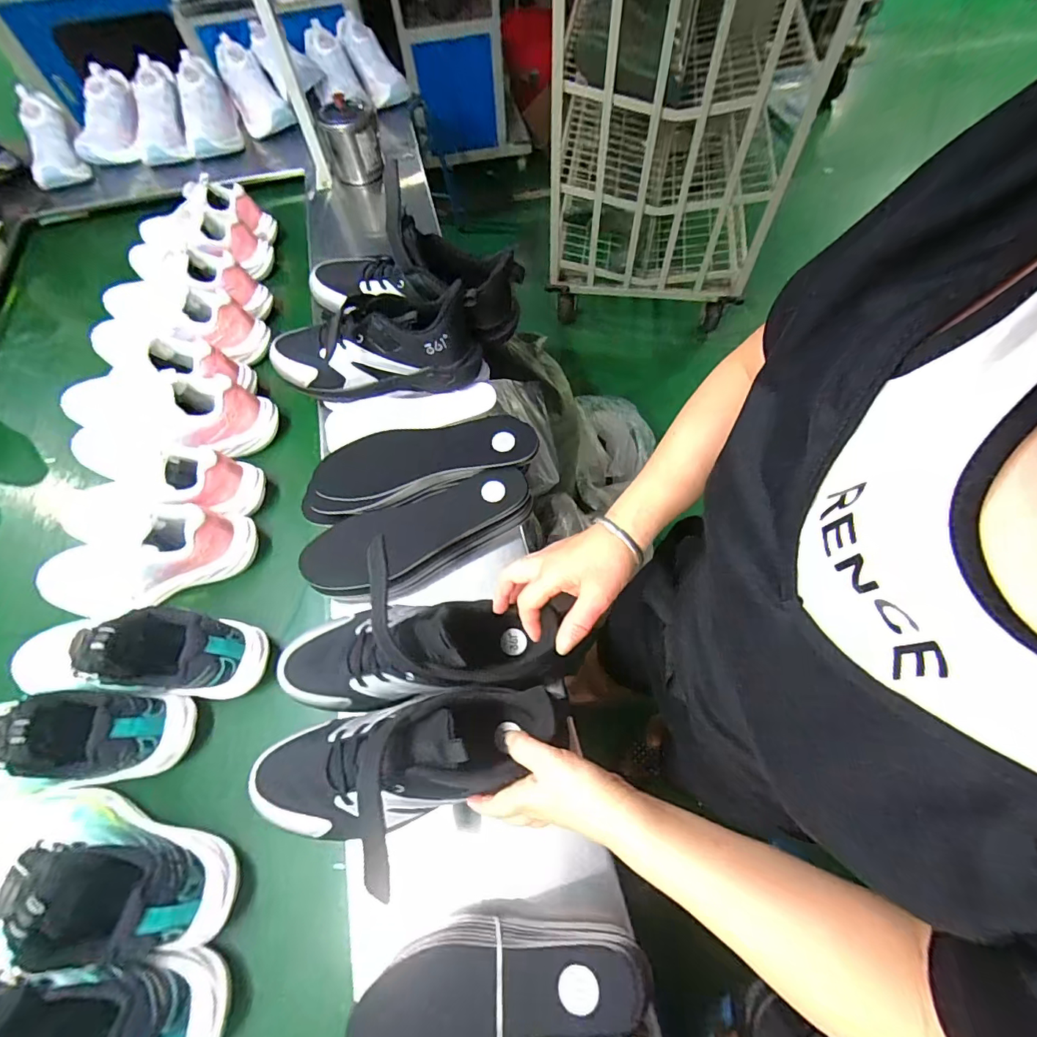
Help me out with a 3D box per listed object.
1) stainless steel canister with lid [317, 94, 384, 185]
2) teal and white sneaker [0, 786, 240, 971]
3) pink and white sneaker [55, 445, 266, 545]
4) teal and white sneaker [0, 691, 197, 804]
[{"bbox_3d":[-0.320,-0.728,0.927,0.103,0.124,0.087,-15,64,-6],"label":"stainless steel canister with lid"},{"bbox_3d":[-0.386,0.308,0.411,0.242,0.115,0.090,15,65,9],"label":"teal and white sneaker"},{"bbox_3d":[-0.456,-0.036,0.590,0.237,0.086,0.100,-16,64,-6],"label":"pink and white sneaker"},{"bbox_3d":[-0.467,0.217,0.454,0.237,0.112,0.091,-4,63,0],"label":"teal and white sneaker"}]

